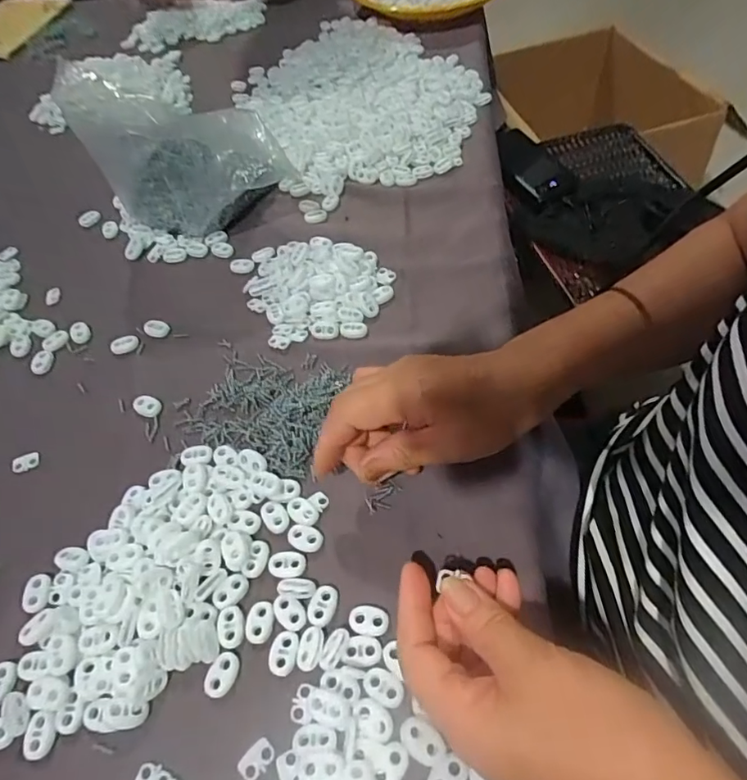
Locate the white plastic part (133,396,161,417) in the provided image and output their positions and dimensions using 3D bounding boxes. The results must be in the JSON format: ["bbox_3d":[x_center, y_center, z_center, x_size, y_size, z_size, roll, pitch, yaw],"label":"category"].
[{"bbox_3d":[-0.174,0.012,0.397,0.022,0.007,0.014,13,56,13],"label":"white plastic part"}]

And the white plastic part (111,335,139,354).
[{"bbox_3d":[-0.209,-0.038,0.436,0.023,0.007,0.012,-27,57,-14],"label":"white plastic part"}]

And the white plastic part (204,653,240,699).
[{"bbox_3d":[-0.083,0.155,0.283,0.015,0.004,0.022,18,58,17],"label":"white plastic part"}]

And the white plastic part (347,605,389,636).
[{"bbox_3d":[-0.003,0.130,0.293,0.023,0.004,0.014,7,55,9],"label":"white plastic part"}]

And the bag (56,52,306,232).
[{"bbox_3d":[-0.161,-0.209,0.459,0.165,0.157,0.055,-5,54,0],"label":"bag"}]

